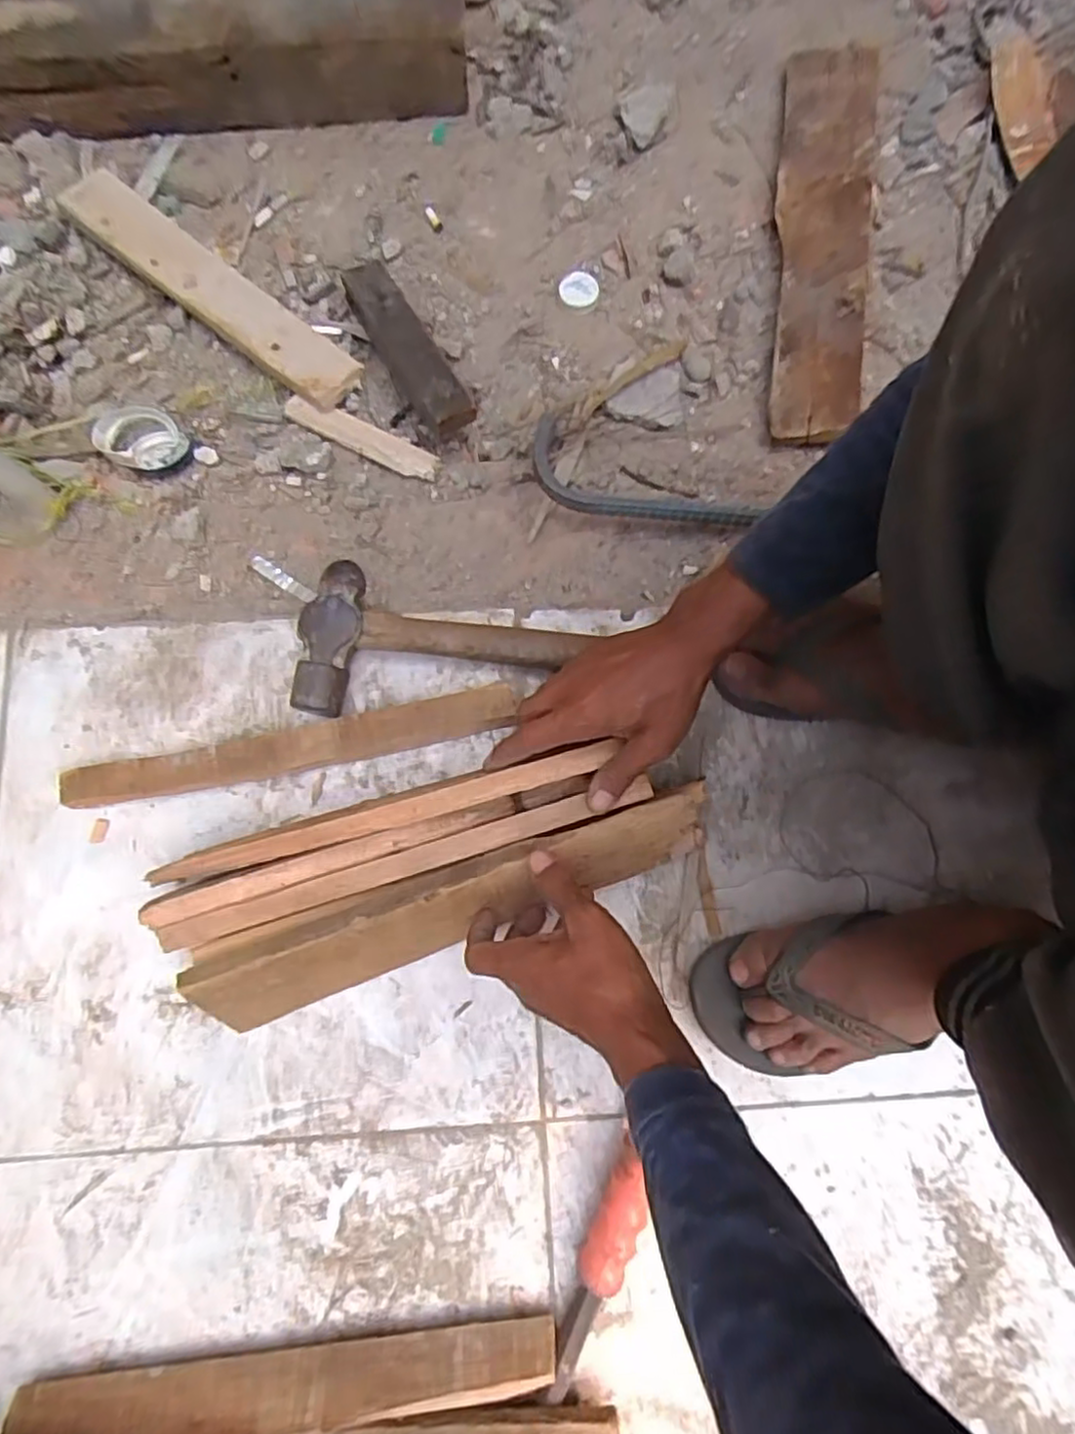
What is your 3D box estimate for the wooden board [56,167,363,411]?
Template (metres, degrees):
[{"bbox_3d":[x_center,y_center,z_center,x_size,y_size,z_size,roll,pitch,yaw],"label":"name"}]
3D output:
[{"bbox_3d":[-0.319,-0.418,0.661,0.362,0.027,0.066,40,81,6],"label":"wooden board"}]

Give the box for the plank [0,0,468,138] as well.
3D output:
[{"bbox_3d":[-0.387,-0.680,0.678,0.628,0.091,0.128,-3,80,-2],"label":"plank"}]

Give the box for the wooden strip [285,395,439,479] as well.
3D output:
[{"bbox_3d":[-0.163,-0.263,0.632,0.153,0.009,0.032,29,80,4],"label":"wooden strip"}]

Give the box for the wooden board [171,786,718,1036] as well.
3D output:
[{"bbox_3d":[-0.053,0.128,0.470,0.354,0.074,0.021,-20,44,-3],"label":"wooden board"}]

